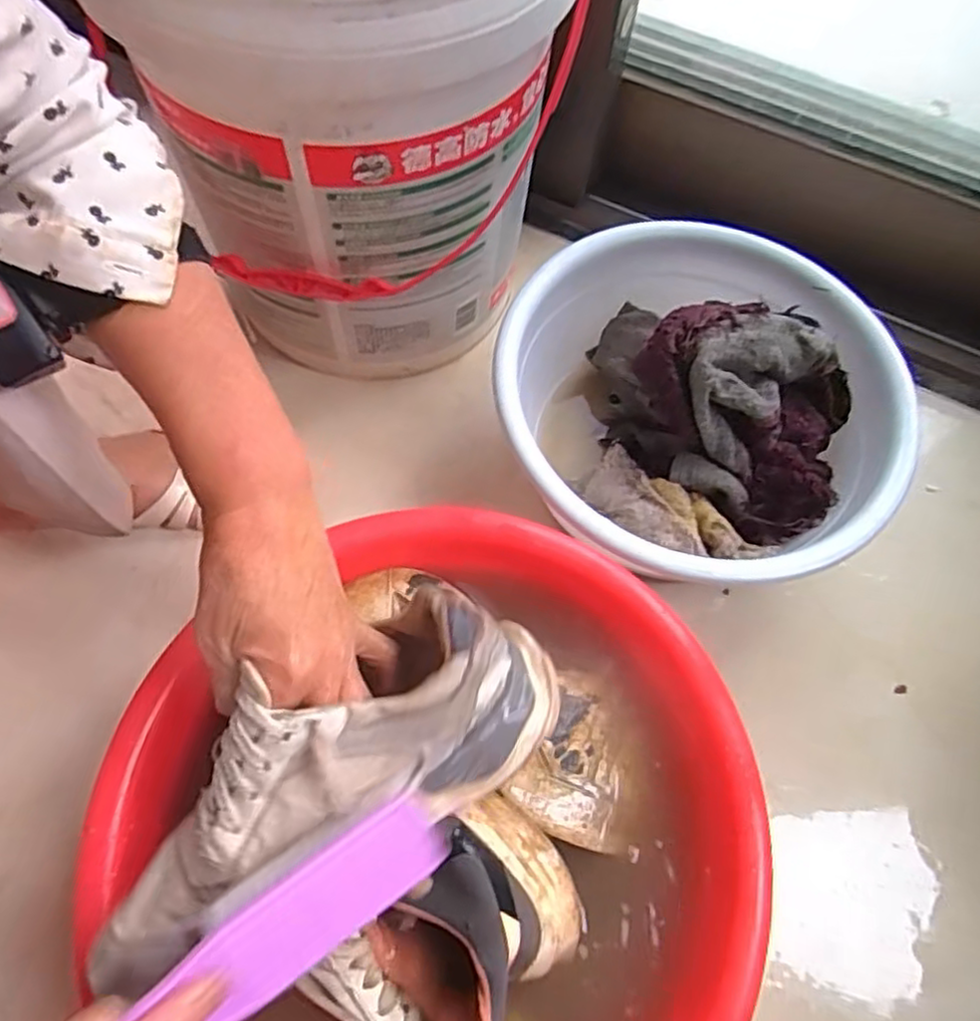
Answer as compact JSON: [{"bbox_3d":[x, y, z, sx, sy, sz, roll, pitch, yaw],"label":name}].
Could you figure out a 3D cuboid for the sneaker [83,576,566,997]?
[{"bbox_3d":[-0.077,0.129,0.329,0.237,0.075,0.091,-32,70,-9],"label":"sneaker"}]

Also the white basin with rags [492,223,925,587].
[{"bbox_3d":[0.158,-0.072,0.579,0.296,0.144,0.305,3,65,-6],"label":"white basin with rags"}]

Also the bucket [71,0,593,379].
[{"bbox_3d":[-0.104,-0.321,0.545,0.304,0.325,0.304,3,65,-6],"label":"bucket"}]

